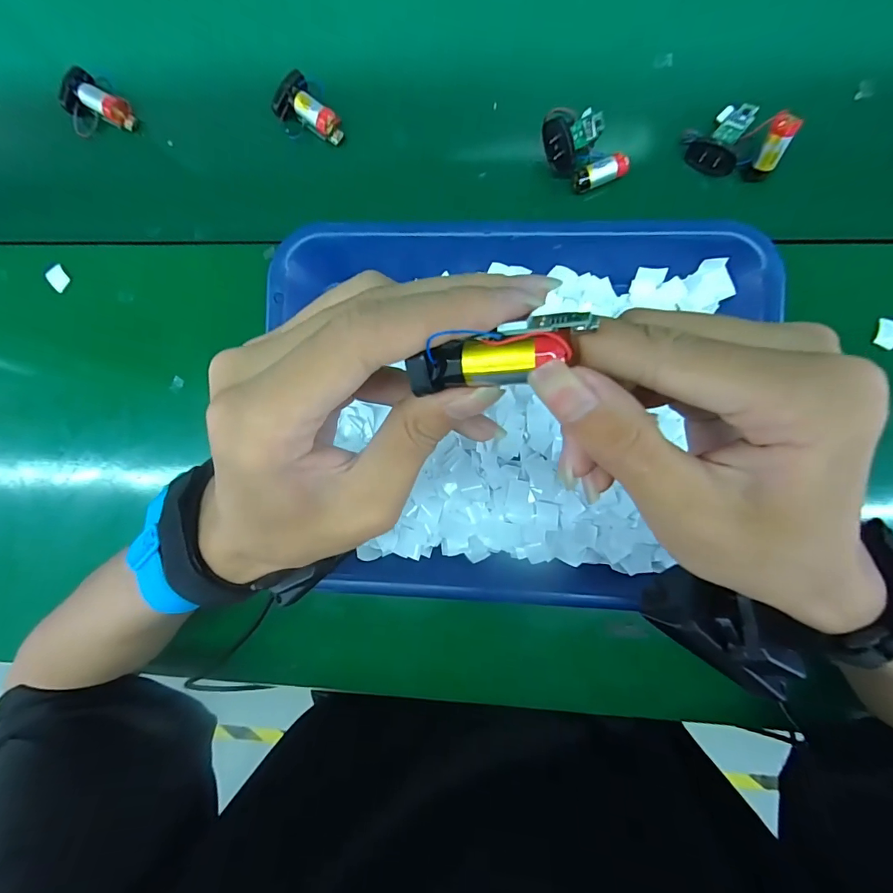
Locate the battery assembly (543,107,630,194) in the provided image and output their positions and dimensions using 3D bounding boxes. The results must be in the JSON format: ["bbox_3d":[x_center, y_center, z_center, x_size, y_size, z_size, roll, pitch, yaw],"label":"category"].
[{"bbox_3d":[0.096,-0.207,0.301,0.052,0.025,0.048,0,92,4],"label":"battery assembly"}]

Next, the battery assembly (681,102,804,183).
[{"bbox_3d":[0.197,-0.206,0.294,0.049,0.035,0.055,-29,89,5],"label":"battery assembly"}]

